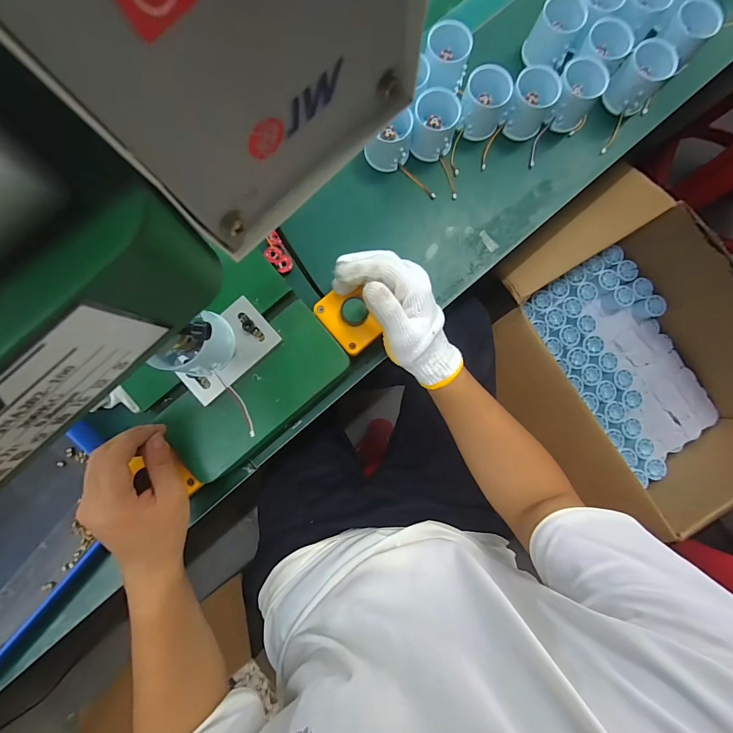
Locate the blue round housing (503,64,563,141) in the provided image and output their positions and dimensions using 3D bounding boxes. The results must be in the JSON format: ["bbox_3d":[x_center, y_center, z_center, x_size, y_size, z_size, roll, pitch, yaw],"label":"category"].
[{"bbox_3d":[0.195,-0.312,0.418,0.053,0.048,0.054,0,86,-2],"label":"blue round housing"}]

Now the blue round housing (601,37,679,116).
[{"bbox_3d":[0.331,-0.350,0.424,0.047,0.056,0.050,0,86,-2],"label":"blue round housing"}]

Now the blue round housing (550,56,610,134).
[{"bbox_3d":[0.252,-0.327,0.424,0.052,0.051,0.057,0,86,-2],"label":"blue round housing"}]

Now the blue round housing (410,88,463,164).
[{"bbox_3d":[0.079,-0.285,0.412,0.049,0.053,0.053,0,86,-2],"label":"blue round housing"}]

